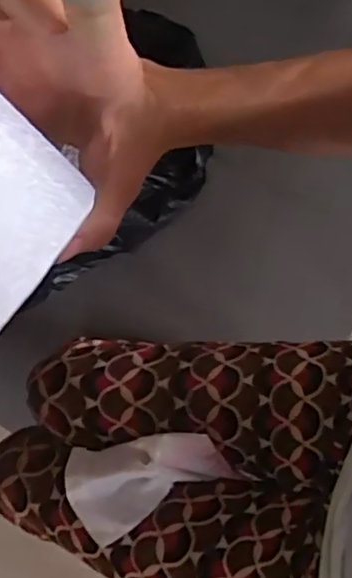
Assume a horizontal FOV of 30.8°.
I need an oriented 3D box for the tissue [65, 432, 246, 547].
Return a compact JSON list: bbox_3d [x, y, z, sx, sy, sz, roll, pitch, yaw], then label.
[{"bbox_3d":[-0.019,0.161,0.541,0.135,0.054,0.074,-15,70,-2],"label":"tissue"}]

